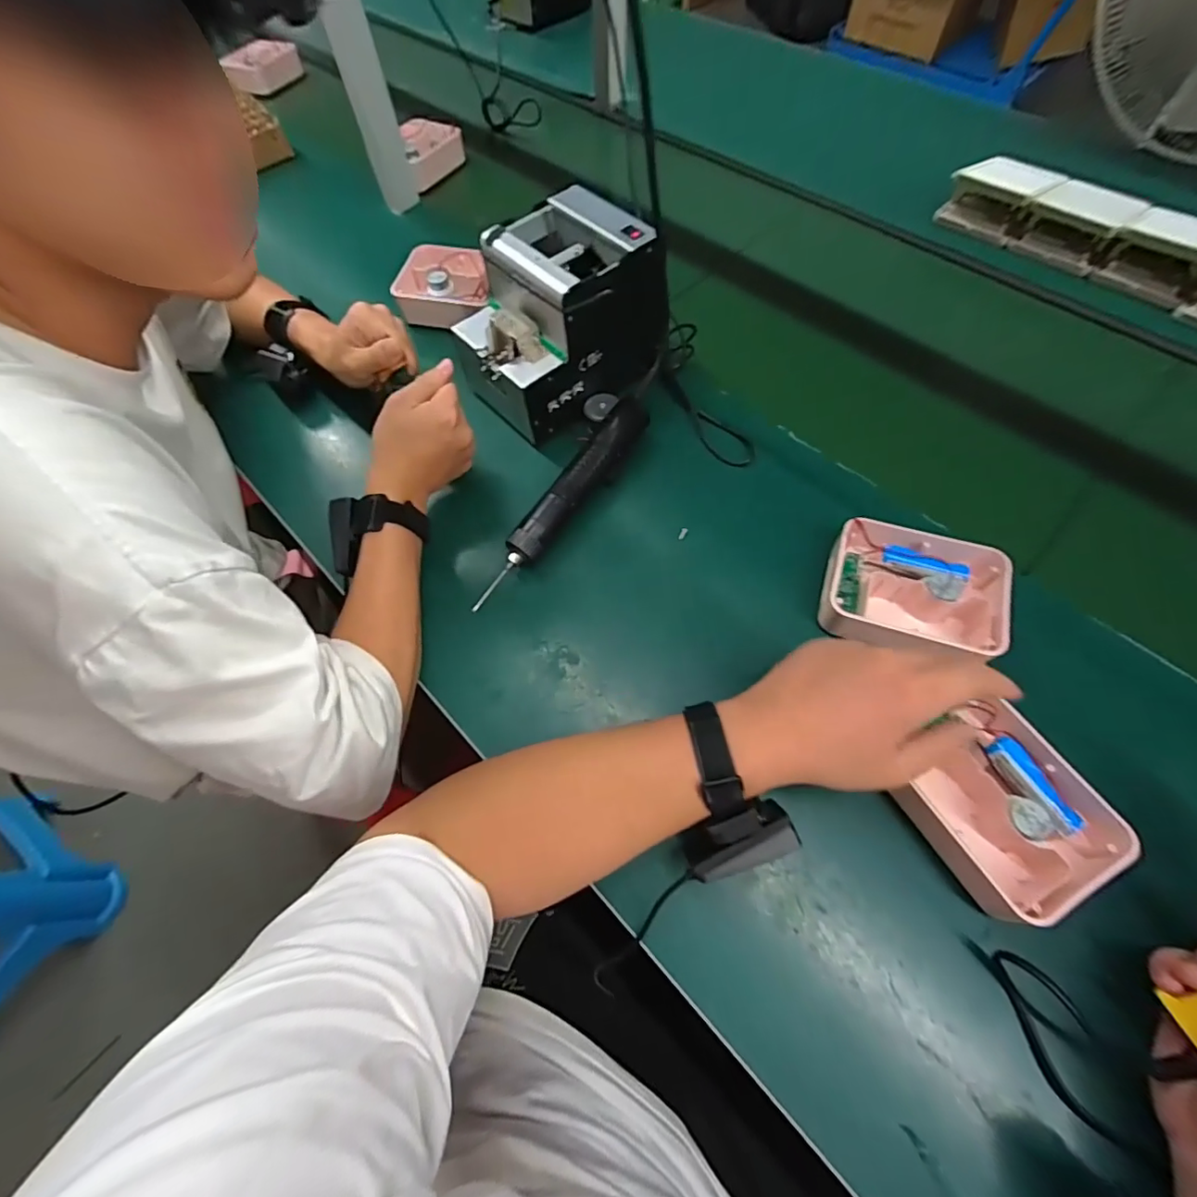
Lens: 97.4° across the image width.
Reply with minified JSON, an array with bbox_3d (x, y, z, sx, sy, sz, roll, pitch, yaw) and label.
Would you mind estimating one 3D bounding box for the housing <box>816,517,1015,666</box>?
[{"bbox_3d":[0.261,-0.005,0.437,0.138,0.043,0.107,12,64,9],"label":"housing"}]

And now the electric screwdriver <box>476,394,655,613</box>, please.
[{"bbox_3d":[-0.031,-0.095,0.499,0.035,0.036,0.248,32,69,17],"label":"electric screwdriver"}]

